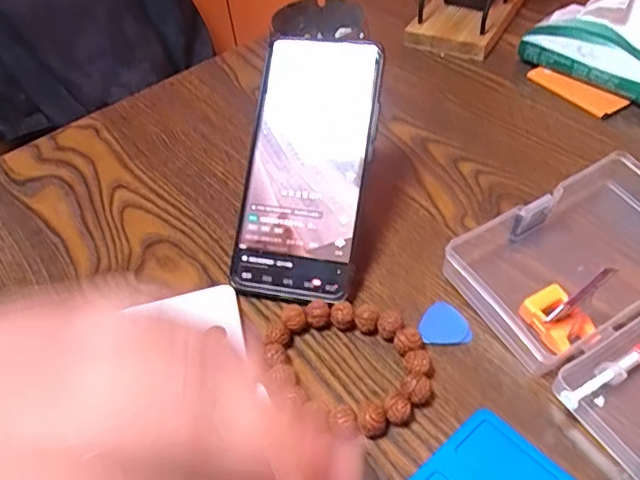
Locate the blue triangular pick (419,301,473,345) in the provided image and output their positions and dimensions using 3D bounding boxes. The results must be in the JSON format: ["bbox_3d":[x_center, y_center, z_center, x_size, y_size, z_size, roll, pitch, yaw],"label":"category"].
[{"bbox_3d":[0.071,0.047,0.331,0.028,0.004,0.028,-2,47,5],"label":"blue triangular pick"}]

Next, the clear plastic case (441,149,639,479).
[{"bbox_3d":[0.178,0.035,0.314,0.159,0.031,0.175,-26,50,-17],"label":"clear plastic case"}]

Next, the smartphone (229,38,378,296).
[{"bbox_3d":[-0.007,-0.046,0.355,0.070,0.012,0.161,9,84,14],"label":"smartphone"}]

